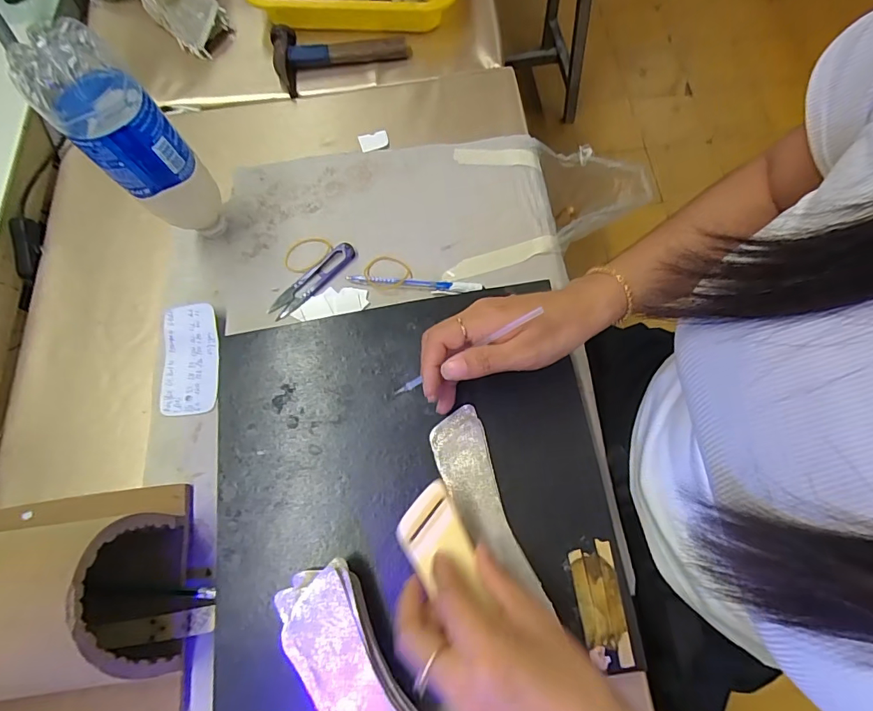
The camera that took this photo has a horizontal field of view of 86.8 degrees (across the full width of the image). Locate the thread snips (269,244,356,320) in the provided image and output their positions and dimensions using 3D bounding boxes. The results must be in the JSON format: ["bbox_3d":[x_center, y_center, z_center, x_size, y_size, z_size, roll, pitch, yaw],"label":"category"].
[{"bbox_3d":[-0.121,-0.074,0.452,0.100,0.009,0.025,-42,74,-12],"label":"thread snips"}]

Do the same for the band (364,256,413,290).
[{"bbox_3d":[-0.048,-0.083,0.454,0.045,0.004,0.039,-8,70,-1],"label":"band"}]

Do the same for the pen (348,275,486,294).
[{"bbox_3d":[-0.022,-0.069,0.447,0.130,0.008,0.013,6,71,5],"label":"pen"}]

